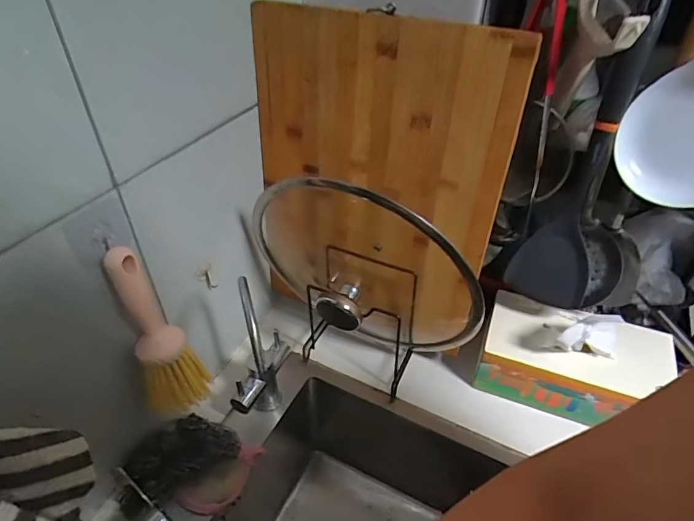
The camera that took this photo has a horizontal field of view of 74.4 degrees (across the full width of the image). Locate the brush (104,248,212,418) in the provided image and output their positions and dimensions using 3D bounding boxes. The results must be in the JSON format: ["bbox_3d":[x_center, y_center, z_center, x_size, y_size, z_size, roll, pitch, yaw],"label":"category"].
[{"bbox_3d":[-0.197,0.080,0.481,0.063,0.205,0.049,-24,46,-26],"label":"brush"}]

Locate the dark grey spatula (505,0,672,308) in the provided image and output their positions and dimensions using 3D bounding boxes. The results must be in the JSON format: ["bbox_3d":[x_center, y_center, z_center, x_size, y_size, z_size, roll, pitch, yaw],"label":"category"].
[{"bbox_3d":[0.269,-0.102,0.505,0.085,0.346,0.089,25,46,26],"label":"dark grey spatula"}]

